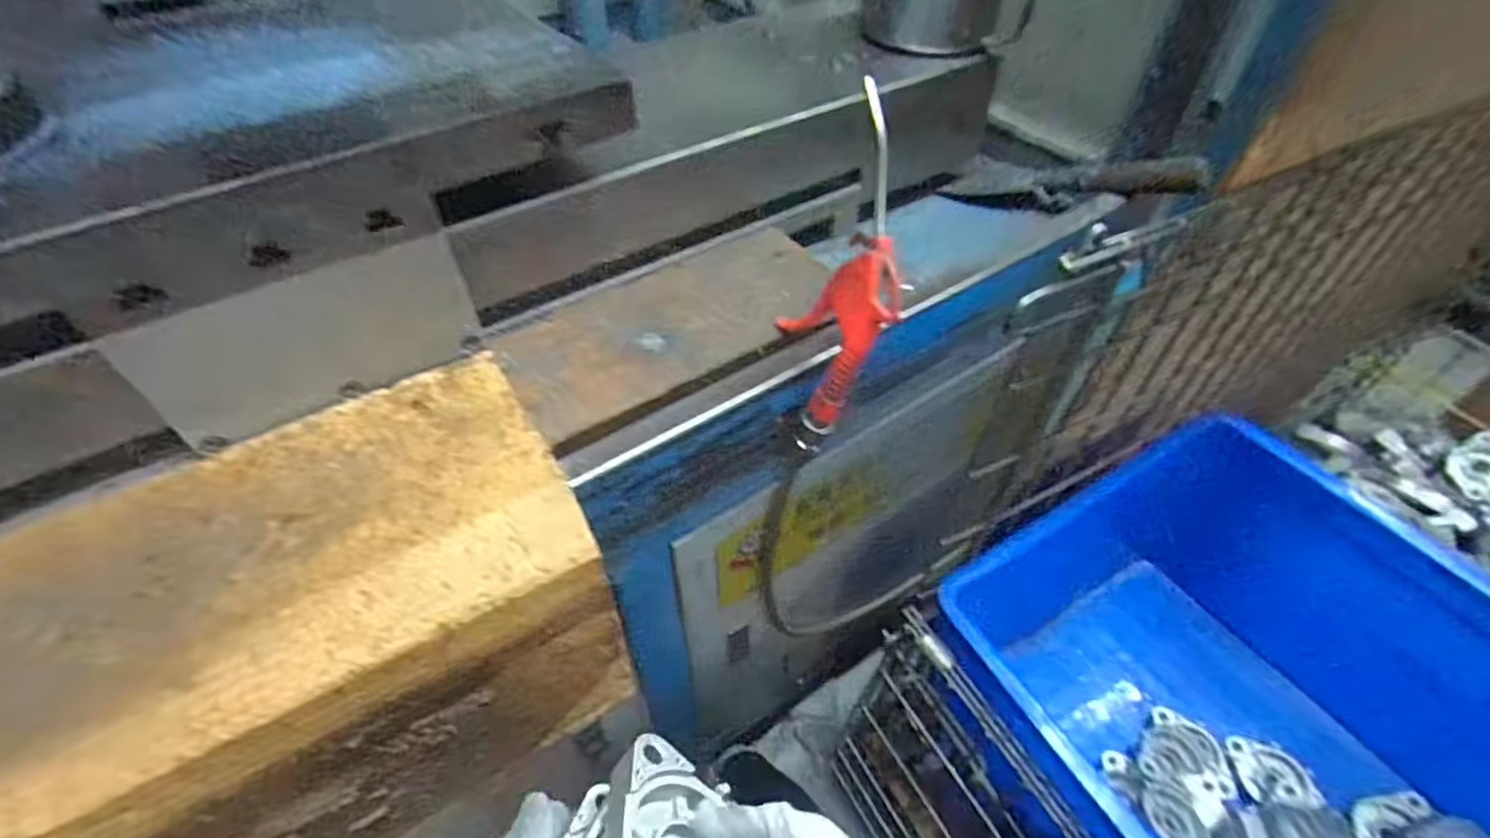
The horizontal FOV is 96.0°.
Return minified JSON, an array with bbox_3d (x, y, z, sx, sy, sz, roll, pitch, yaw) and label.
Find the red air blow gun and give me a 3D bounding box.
[{"bbox_3d":[0.058,-0.081,0.444,0.055,0.208,0.096,-9,49,-8],"label":"red air blow gun"}]

